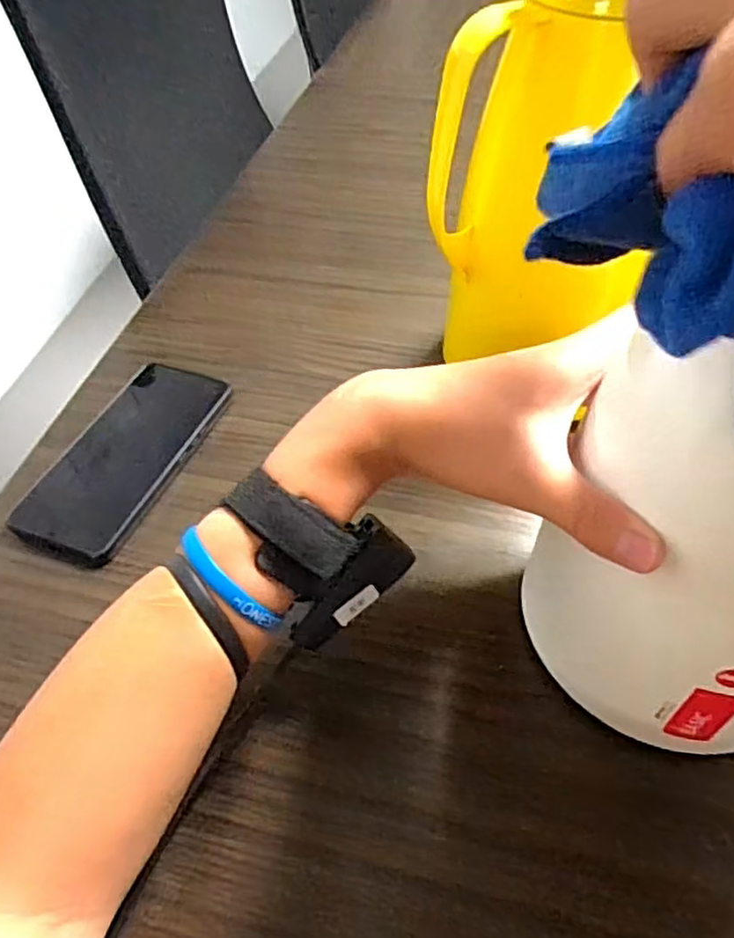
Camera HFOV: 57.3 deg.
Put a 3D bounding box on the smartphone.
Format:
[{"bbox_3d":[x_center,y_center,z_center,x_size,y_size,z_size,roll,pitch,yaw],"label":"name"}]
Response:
[{"bbox_3d":[-0.167,-0.013,0.465,0.074,0.011,0.169,17,52,16],"label":"smartphone"}]

